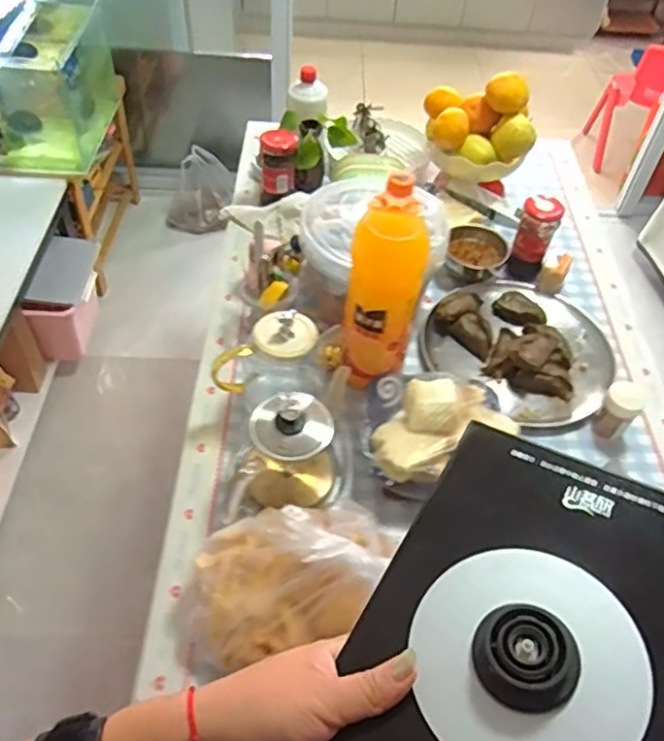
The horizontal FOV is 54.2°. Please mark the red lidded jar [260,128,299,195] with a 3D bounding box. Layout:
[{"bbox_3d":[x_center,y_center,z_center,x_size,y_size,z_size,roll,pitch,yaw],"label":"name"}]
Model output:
[{"bbox_3d":[-0.091,-0.360,1.135,0.059,0.111,0.062,2,50,-2],"label":"red lidded jar"}]

